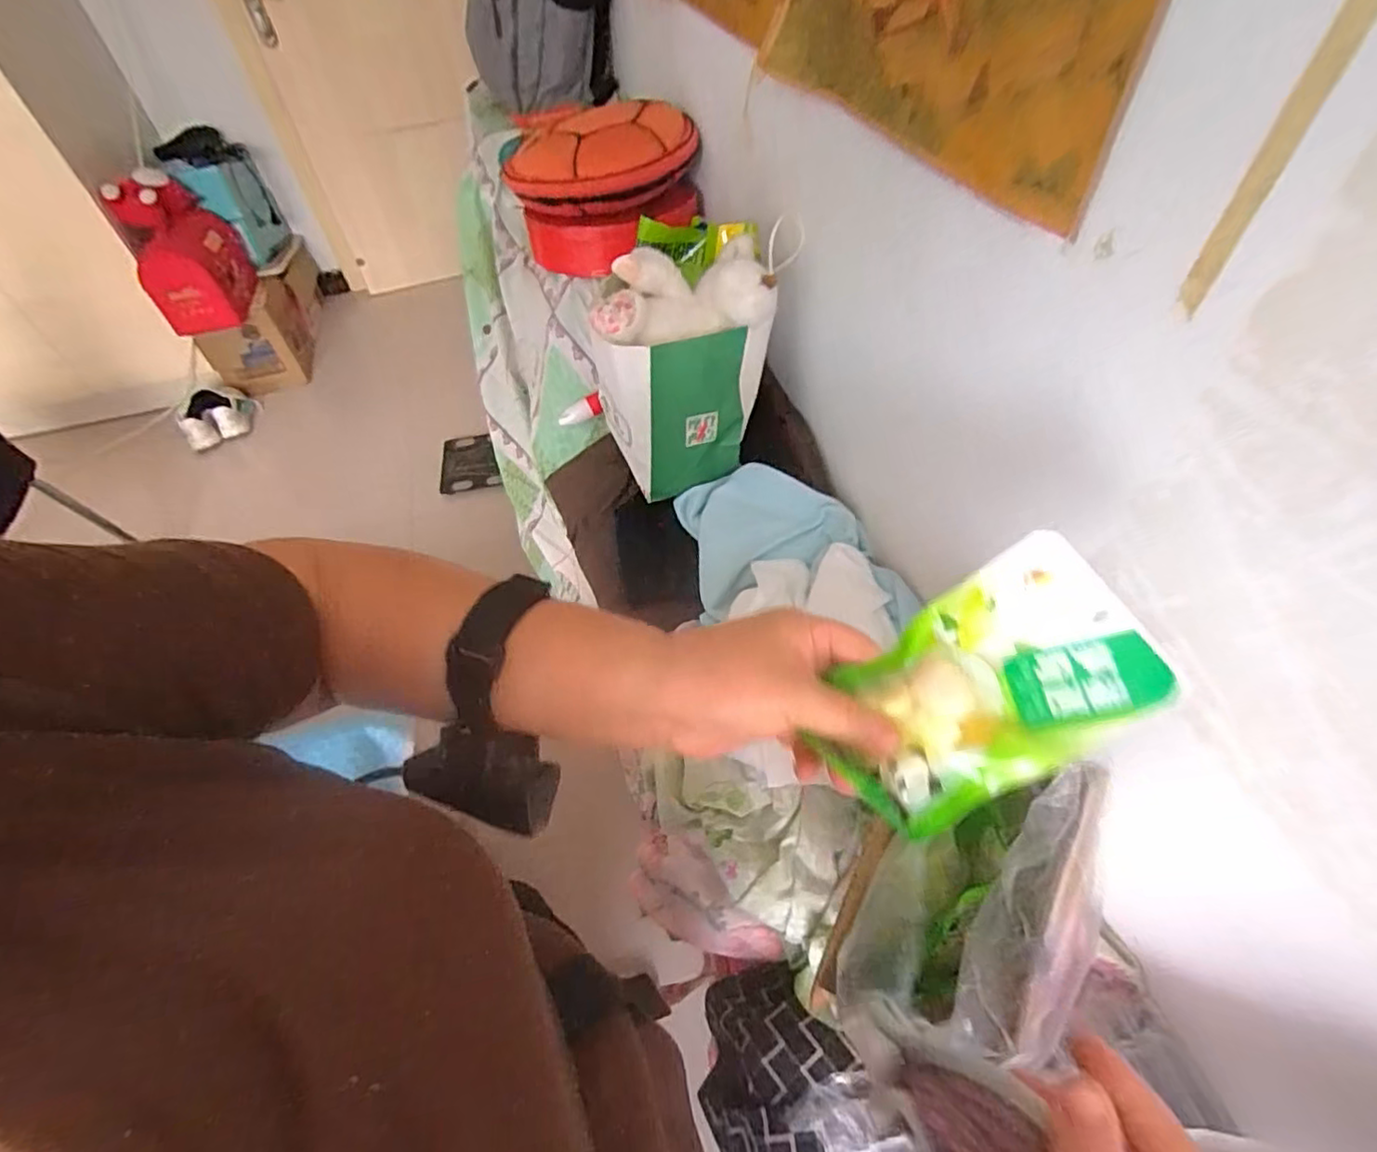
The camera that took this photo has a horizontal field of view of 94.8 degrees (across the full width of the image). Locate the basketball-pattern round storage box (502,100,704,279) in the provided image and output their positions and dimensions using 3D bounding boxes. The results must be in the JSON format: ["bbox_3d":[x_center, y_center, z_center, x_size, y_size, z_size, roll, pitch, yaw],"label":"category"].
[{"bbox_3d":[-0.129,-0.601,0.986,0.276,0.168,0.234,-12,52,-6],"label":"basketball-pattern round storage box"}]

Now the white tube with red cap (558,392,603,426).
[{"bbox_3d":[-0.164,-0.249,0.959,0.074,0.028,0.025,-25,51,12],"label":"white tube with red cap"}]

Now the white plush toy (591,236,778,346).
[{"bbox_3d":[-0.011,-0.324,0.718,0.196,0.073,0.114,-12,52,-6],"label":"white plush toy"}]

